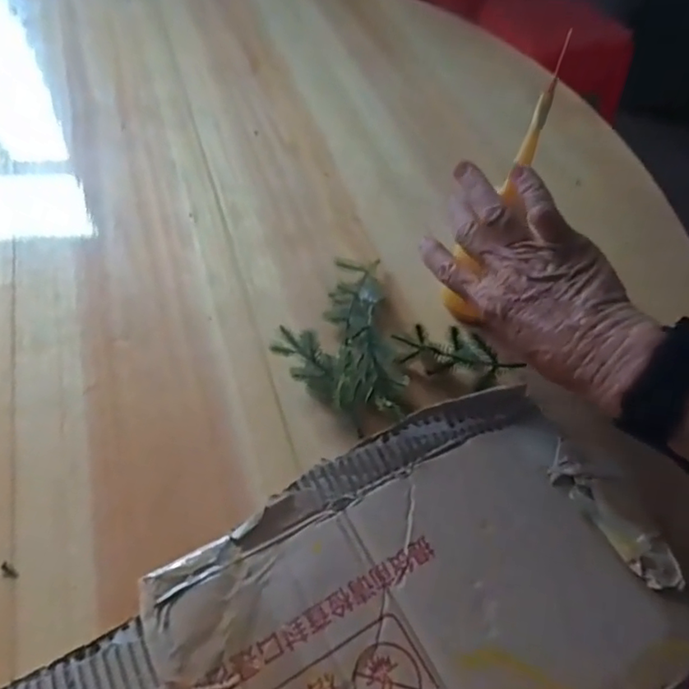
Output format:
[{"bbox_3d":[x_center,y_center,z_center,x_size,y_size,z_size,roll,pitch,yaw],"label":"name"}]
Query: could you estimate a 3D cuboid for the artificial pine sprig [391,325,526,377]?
[{"bbox_3d":[0.081,0.004,0.410,0.088,0.026,0.022,6,53,0],"label":"artificial pine sprig"}]

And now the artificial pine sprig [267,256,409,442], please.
[{"bbox_3d":[-0.005,-0.005,0.416,0.082,0.032,0.141,-5,54,-9],"label":"artificial pine sprig"}]

